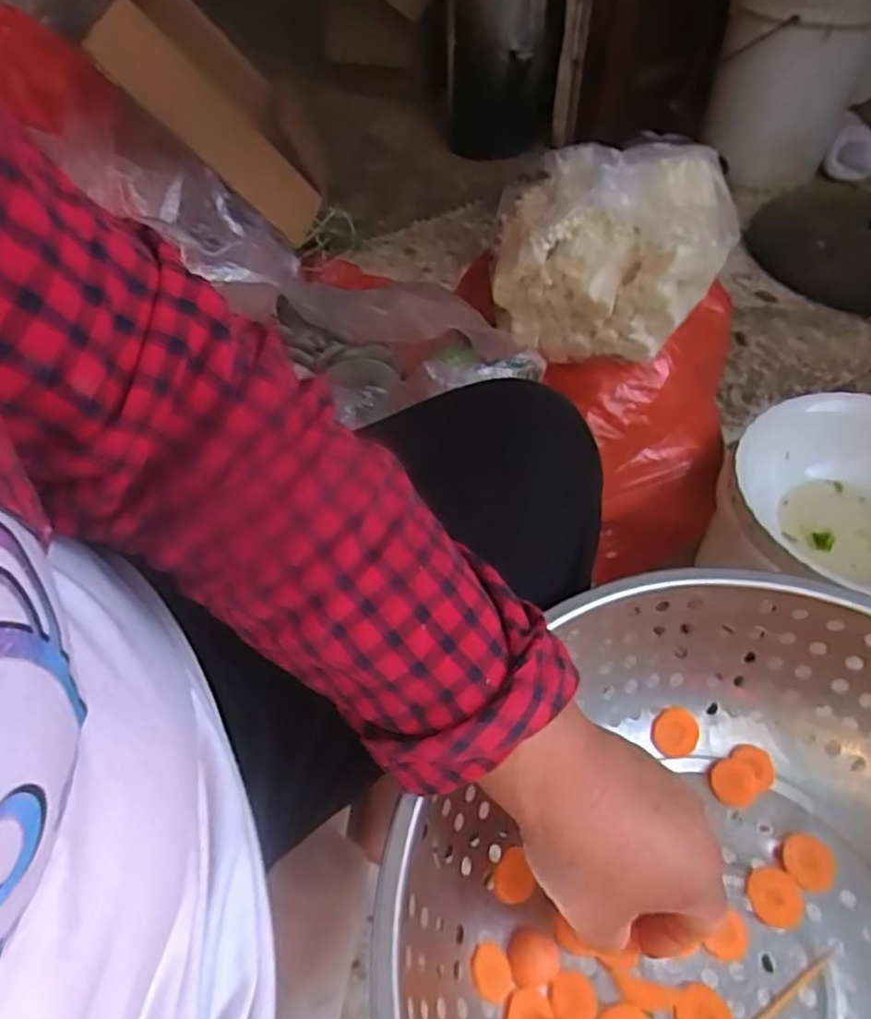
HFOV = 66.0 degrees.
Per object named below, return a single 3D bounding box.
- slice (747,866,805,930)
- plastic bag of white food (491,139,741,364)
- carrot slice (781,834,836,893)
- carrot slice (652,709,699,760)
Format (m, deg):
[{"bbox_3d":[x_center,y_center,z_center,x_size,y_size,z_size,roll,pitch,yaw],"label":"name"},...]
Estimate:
[{"bbox_3d":[0.175,0.200,0.346,0.027,0.008,0.027,-1,51,1],"label":"slice"},{"bbox_3d":[0.166,-0.247,0.635,0.218,0.143,0.166,3,51,3],"label":"plastic bag of white food"},{"bbox_3d":[0.199,0.187,0.356,0.027,0.006,0.027,-1,51,1],"label":"carrot slice"},{"bbox_3d":[0.140,0.130,0.391,0.025,0.004,0.028,6,90,12],"label":"carrot slice"}]

